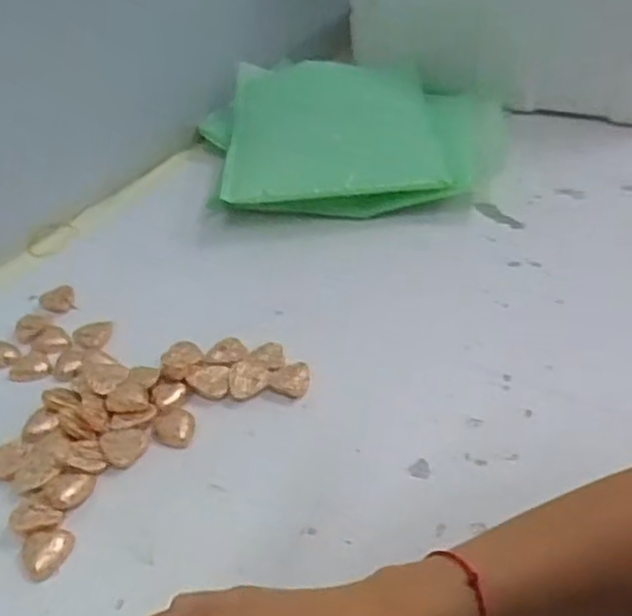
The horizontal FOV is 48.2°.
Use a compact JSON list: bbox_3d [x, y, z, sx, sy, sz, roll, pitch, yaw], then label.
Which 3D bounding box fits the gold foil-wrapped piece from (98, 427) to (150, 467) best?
[{"bbox_3d":[-0.138,0.099,0.512,0.033,0.008,0.033,-5,36,4],"label":"gold foil-wrapped piece"}]

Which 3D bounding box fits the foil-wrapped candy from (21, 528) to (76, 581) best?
[{"bbox_3d":[-0.171,0.155,0.451,0.034,0.011,0.029,-31,42,-28],"label":"foil-wrapped candy"}]

